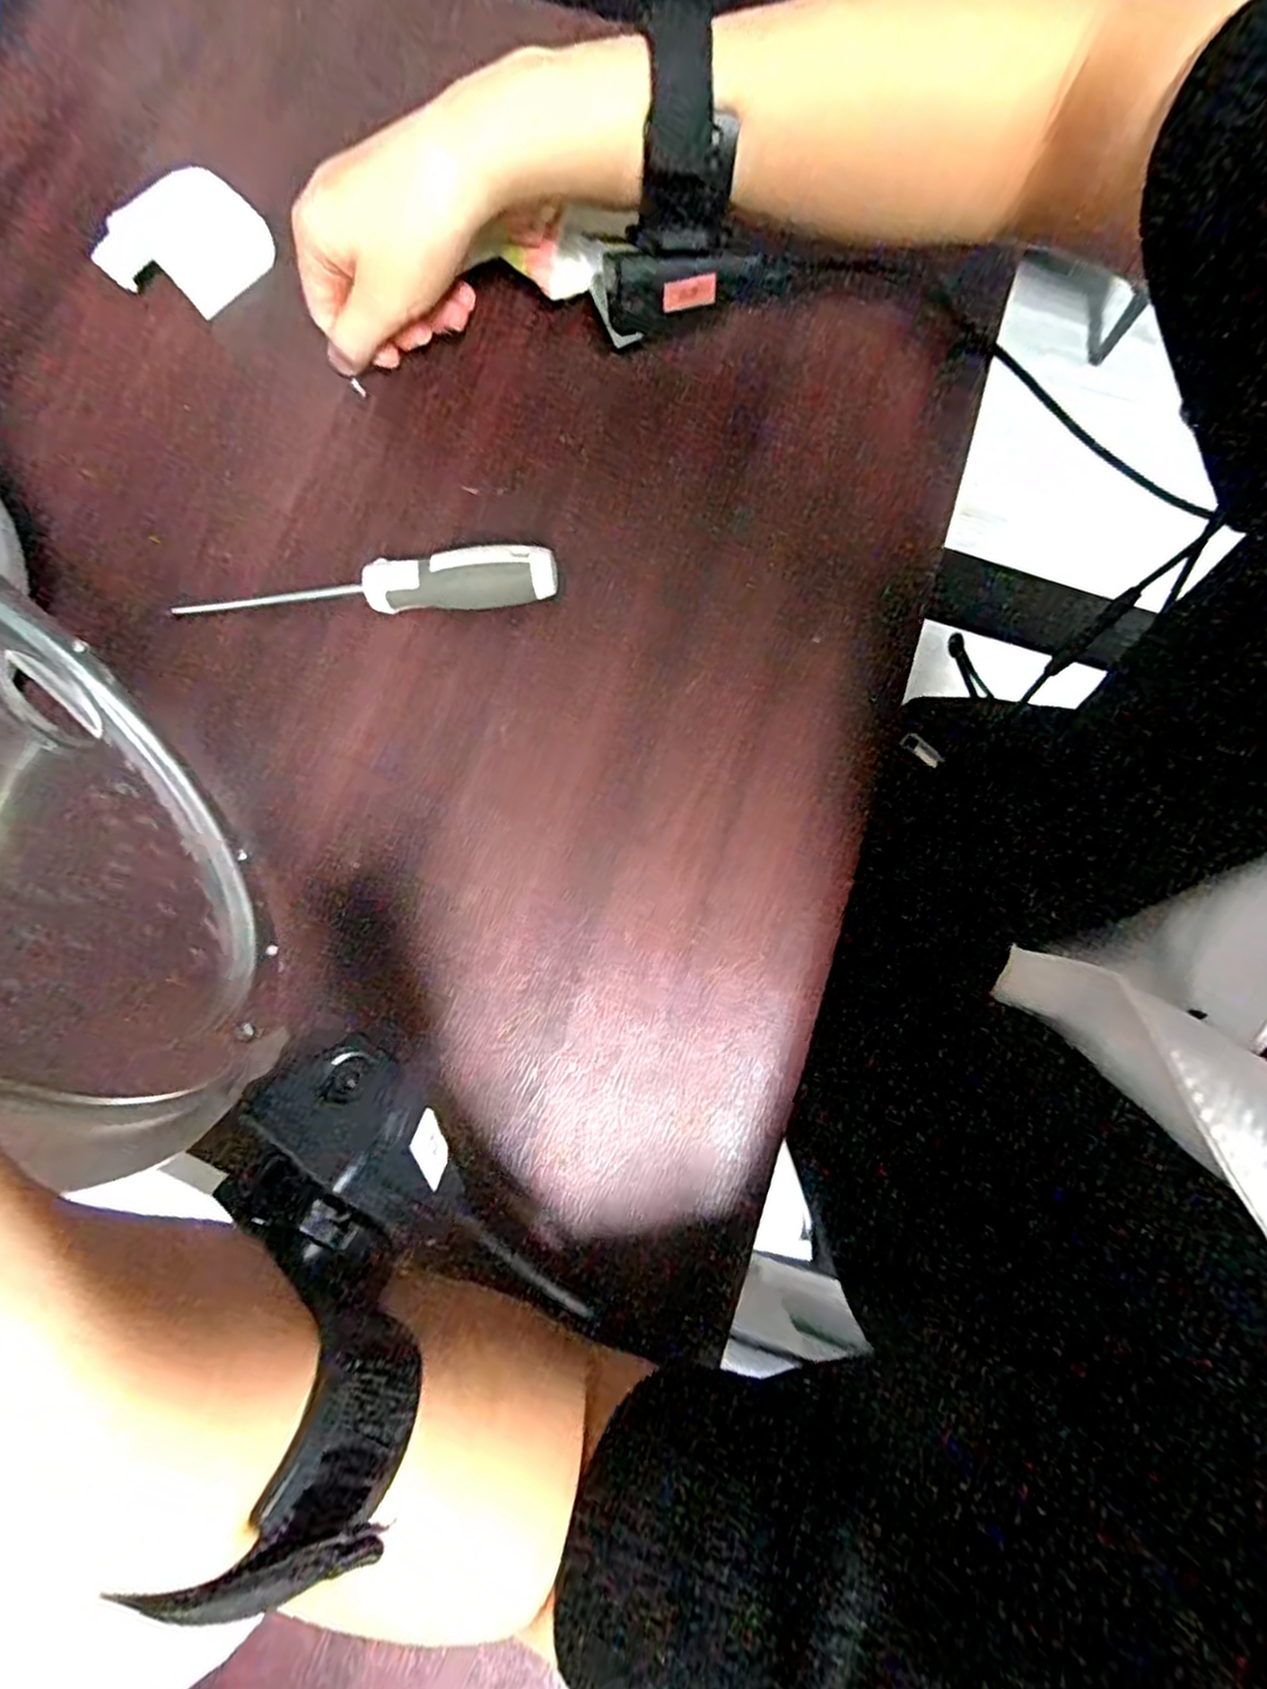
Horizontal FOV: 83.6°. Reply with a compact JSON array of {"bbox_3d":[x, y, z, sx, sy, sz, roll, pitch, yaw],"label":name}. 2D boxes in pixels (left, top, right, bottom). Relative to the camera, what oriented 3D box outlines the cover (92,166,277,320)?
[{"bbox_3d":[-0.238,-0.319,0.376,0.075,0.014,0.078,39,81,7],"label":"cover"}]

